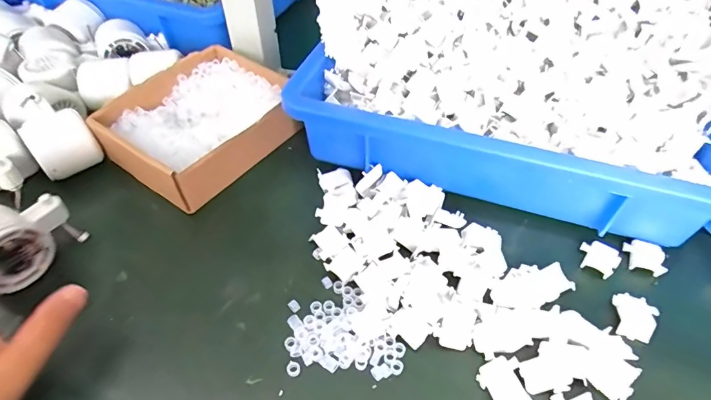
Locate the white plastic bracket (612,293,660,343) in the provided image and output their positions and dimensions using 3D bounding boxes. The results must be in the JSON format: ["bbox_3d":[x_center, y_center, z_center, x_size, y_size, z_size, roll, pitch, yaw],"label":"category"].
[{"bbox_3d":[0.209,0.087,0.325,0.028,0.004,0.035,16,52,13],"label":"white plastic bracket"}]

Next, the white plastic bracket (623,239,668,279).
[{"bbox_3d":[0.240,0.047,0.361,0.030,0.007,0.030,18,52,15],"label":"white plastic bracket"}]

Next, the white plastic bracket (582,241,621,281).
[{"bbox_3d":[0.202,0.048,0.361,0.029,0.004,0.031,31,56,23],"label":"white plastic bracket"}]

